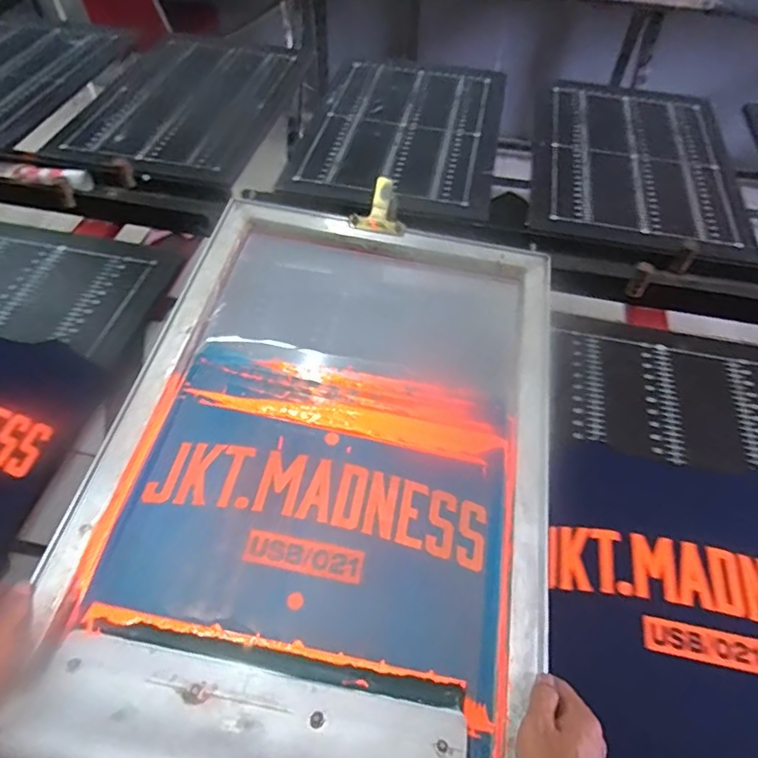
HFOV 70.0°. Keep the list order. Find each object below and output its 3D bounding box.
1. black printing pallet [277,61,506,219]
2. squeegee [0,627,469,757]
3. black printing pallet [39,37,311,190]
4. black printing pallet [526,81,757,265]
[{"bbox_3d":[0.059,-0.538,1.152,0.391,0.025,0.561,10,54,6],"label":"black printing pallet"},{"bbox_3d":[-0.103,0.276,0.425,0.343,0.015,0.114,10,34,-1],"label":"squeegee"},{"bbox_3d":[-0.406,-0.626,1.193,0.416,0.047,0.652,8,53,4],"label":"black printing pallet"},{"bbox_3d":[0.534,-0.456,1.108,0.384,0.021,0.612,14,54,9],"label":"black printing pallet"}]

